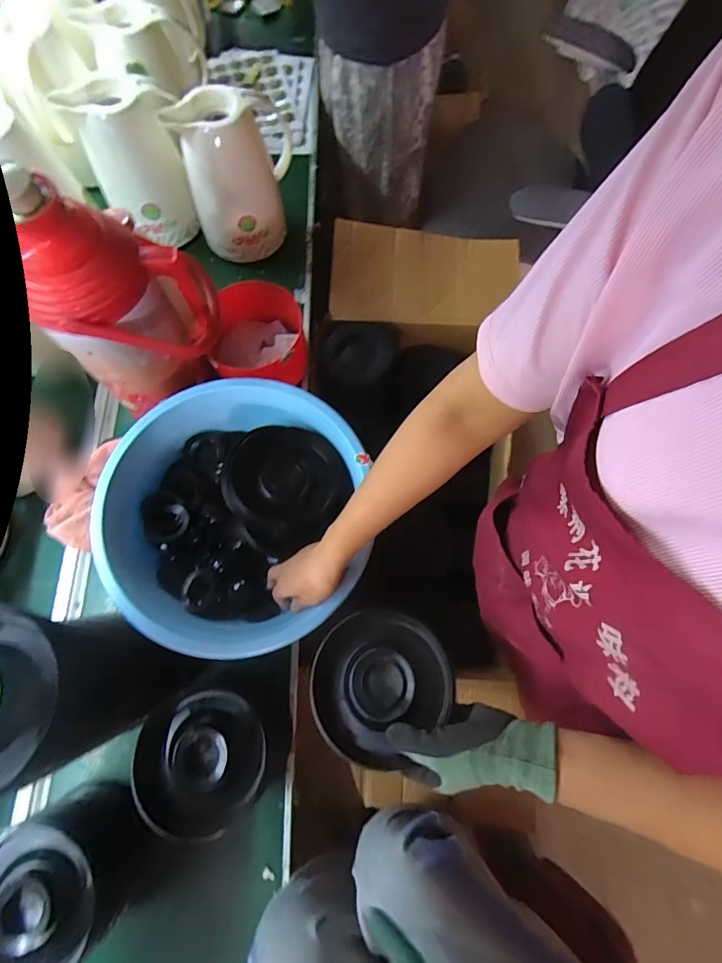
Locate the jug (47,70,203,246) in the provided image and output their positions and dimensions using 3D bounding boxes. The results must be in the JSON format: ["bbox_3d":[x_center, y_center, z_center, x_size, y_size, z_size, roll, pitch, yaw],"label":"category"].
[{"bbox_3d":[-0.397,-0.576,0.783,0.179,0.213,0.115,-27,74,-8],"label":"jug"}]

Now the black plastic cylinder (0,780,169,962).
[{"bbox_3d":[-0.350,0.463,0.492,0.127,0.148,0.149,-38,76,-11],"label":"black plastic cylinder"}]

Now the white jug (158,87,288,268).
[{"bbox_3d":[-0.218,-0.558,0.775,0.193,0.218,0.150,-12,73,-3],"label":"white jug"}]

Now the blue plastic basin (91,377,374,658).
[{"bbox_3d":[-0.163,0.045,0.605,0.321,0.108,0.360,0,73,0],"label":"blue plastic basin"}]

